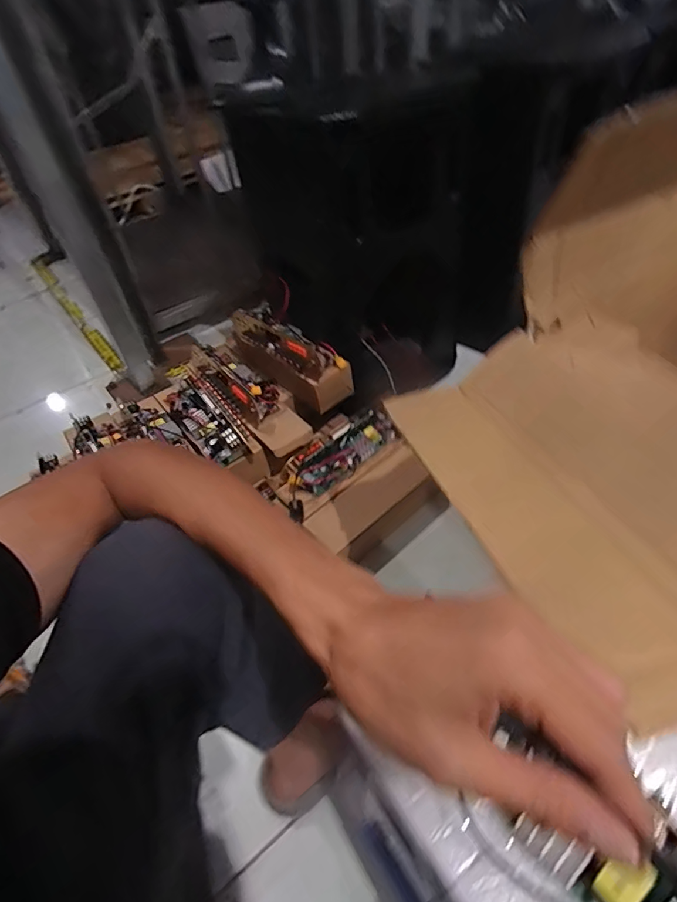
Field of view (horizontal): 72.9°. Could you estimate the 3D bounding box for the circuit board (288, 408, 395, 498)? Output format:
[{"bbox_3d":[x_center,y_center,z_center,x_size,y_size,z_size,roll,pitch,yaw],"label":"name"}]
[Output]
[{"bbox_3d":[0.006,-0.005,0.854,0.226,0.028,0.097,-40,98,-20],"label":"circuit board"}]

